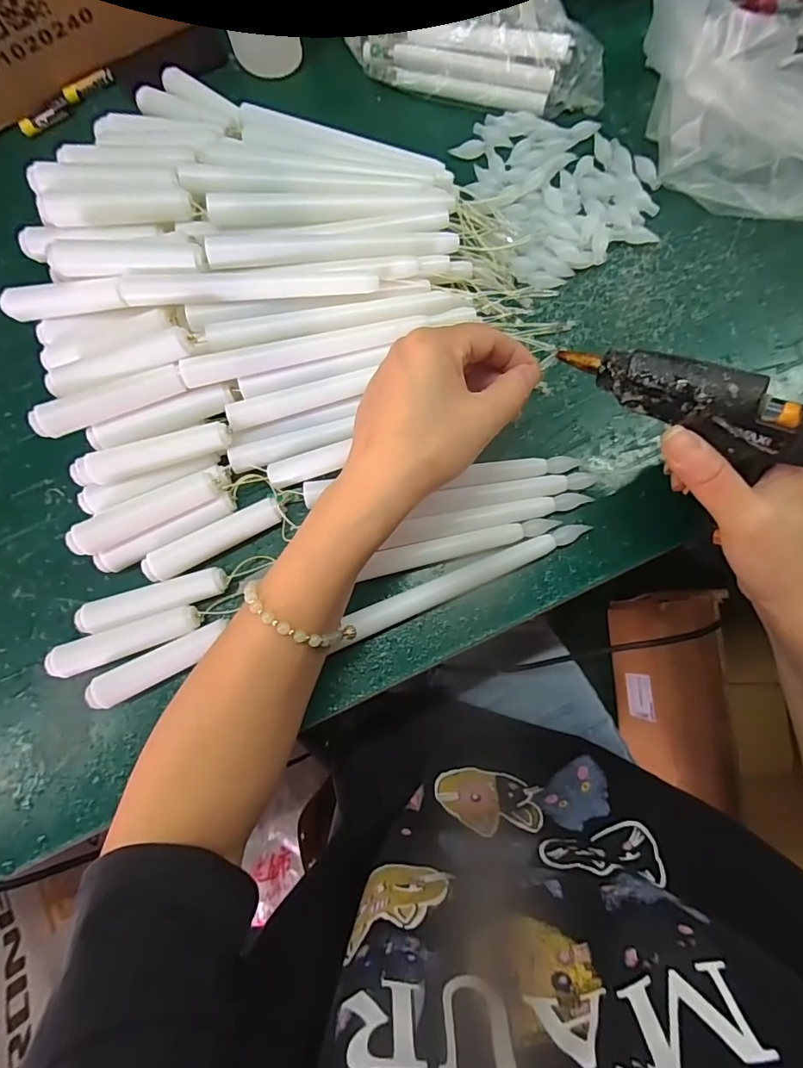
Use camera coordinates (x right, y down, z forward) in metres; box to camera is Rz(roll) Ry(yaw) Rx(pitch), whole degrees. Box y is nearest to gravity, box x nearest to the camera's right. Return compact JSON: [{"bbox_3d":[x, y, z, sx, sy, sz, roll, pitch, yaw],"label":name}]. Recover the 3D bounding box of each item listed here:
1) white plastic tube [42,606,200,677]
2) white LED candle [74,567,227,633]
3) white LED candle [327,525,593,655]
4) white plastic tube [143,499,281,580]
[{"bbox_3d":[-0.168,0.064,0.299,0.092,0.014,0.019,-21,81,0],"label":"white plastic tube"},{"bbox_3d":[-0.151,0.040,0.300,0.090,0.016,0.019,-20,81,0],"label":"white LED candle"},{"bbox_3d":[0.034,0.031,0.299,0.164,0.011,0.015,-23,81,-1],"label":"white LED candle"},{"bbox_3d":[-0.117,0.002,0.308,0.089,0.019,0.016,-29,81,-2],"label":"white plastic tube"}]

